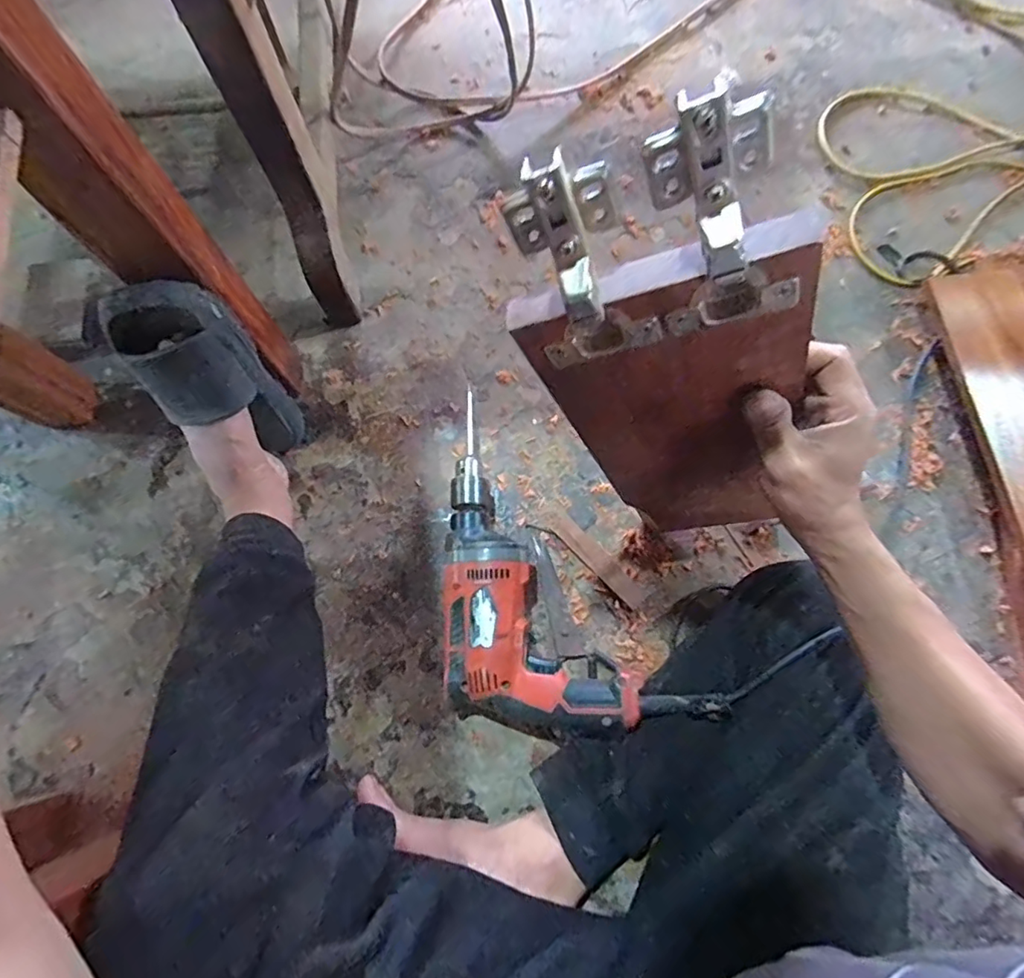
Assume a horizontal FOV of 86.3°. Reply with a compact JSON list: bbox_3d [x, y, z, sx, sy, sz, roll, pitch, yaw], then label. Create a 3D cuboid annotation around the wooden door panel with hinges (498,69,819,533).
[{"bbox_3d":[0.111,-0.054,0.354,0.143,0.357,0.034,-12,59,21],"label":"wooden door panel with hinges"}]

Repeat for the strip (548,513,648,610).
[{"bbox_3d":[0.098,0.080,0.626,0.027,0.008,0.136,-44,80,-11],"label":"strip"}]

